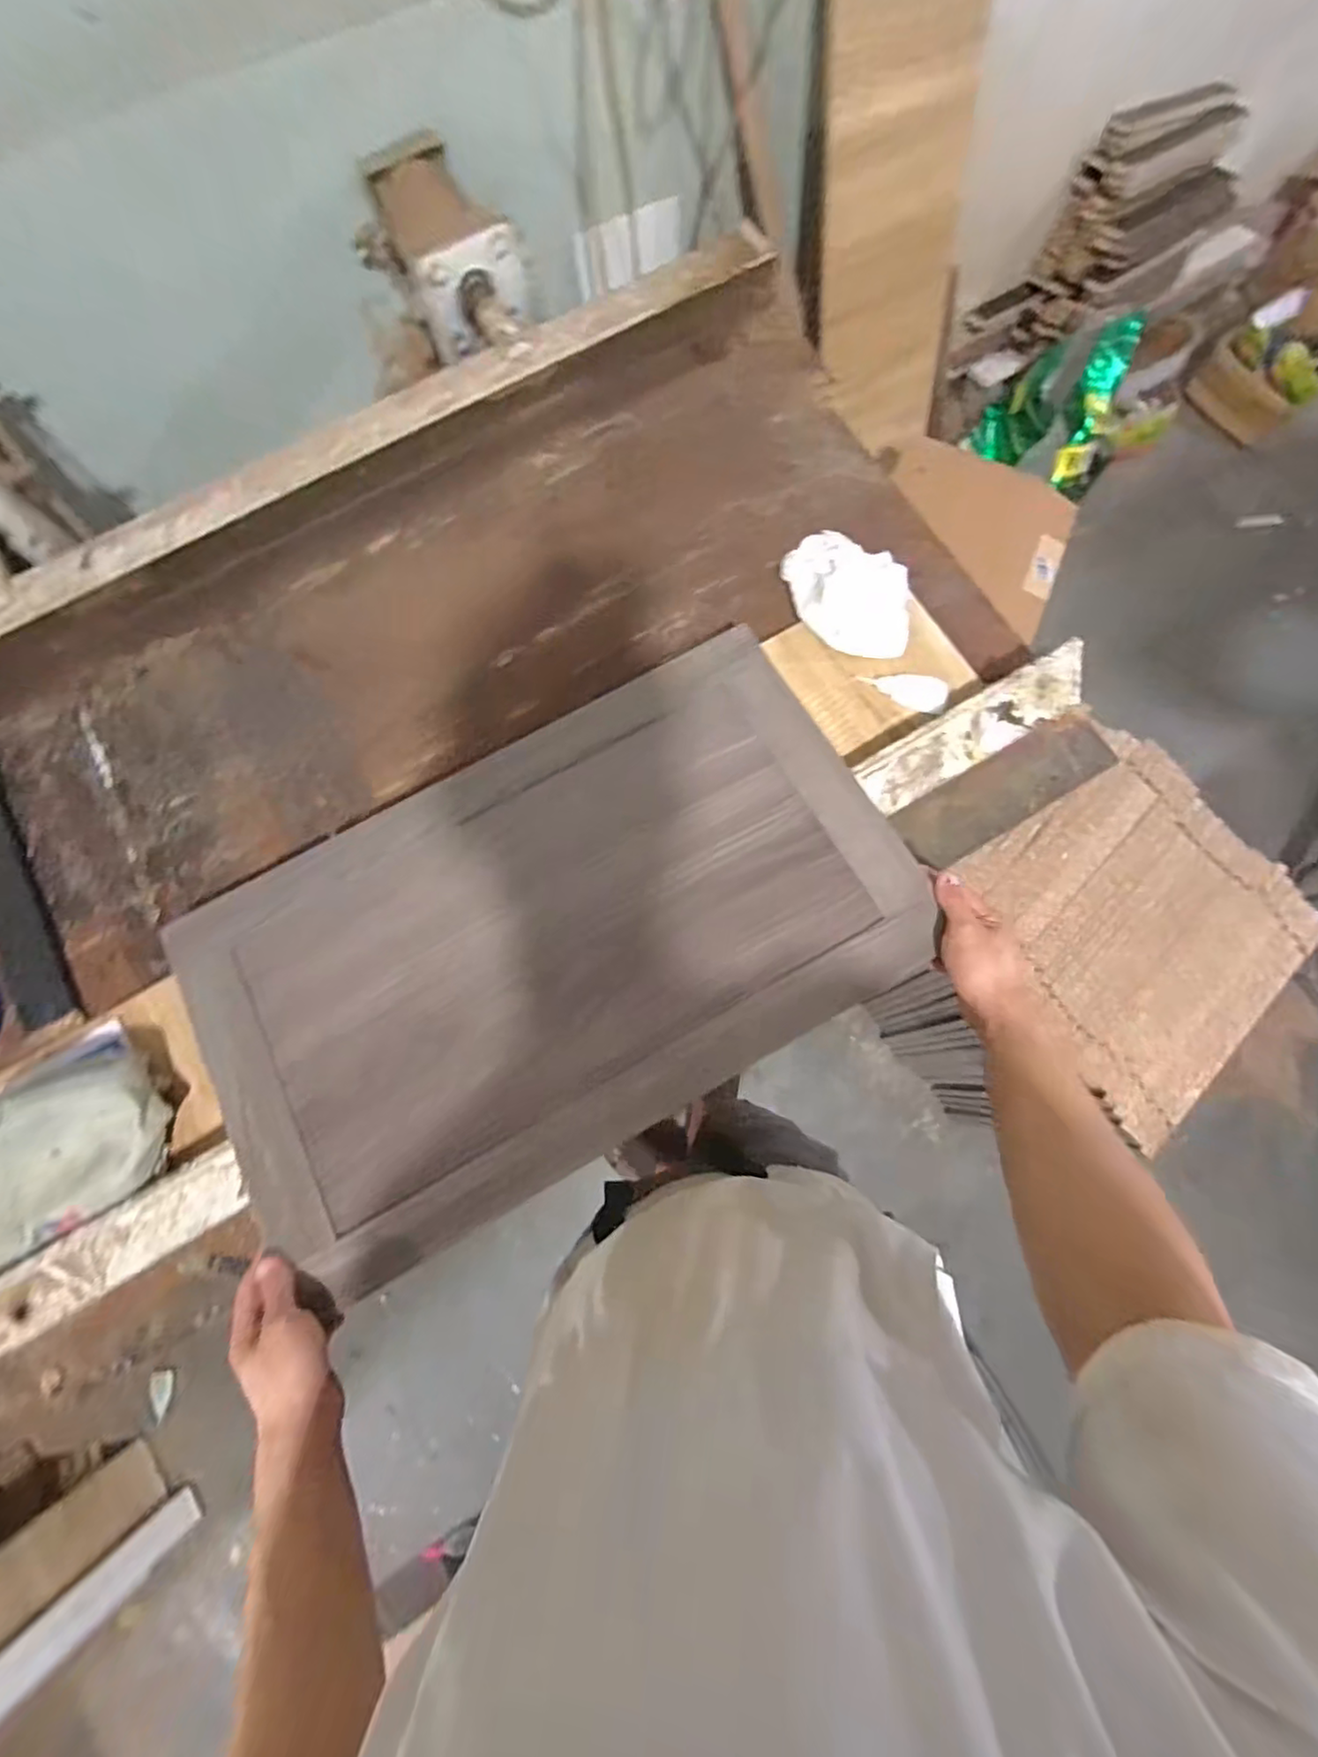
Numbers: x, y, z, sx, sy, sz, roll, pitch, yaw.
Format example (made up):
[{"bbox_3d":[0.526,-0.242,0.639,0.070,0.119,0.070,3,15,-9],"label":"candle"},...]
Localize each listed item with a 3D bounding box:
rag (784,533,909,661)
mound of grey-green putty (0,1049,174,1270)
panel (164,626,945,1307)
[{"bbox_3d":[0.212,-0.319,0.706,0.168,0.040,0.105,44,82,9],"label":"rag"},{"bbox_3d":[-0.581,0.258,0.549,0.276,0.086,0.148,-34,73,-7],"label":"mound of grey-green putty"},{"bbox_3d":[-0.090,0.046,0.582,0.638,0.019,0.372,-28,75,-6],"label":"panel"}]

